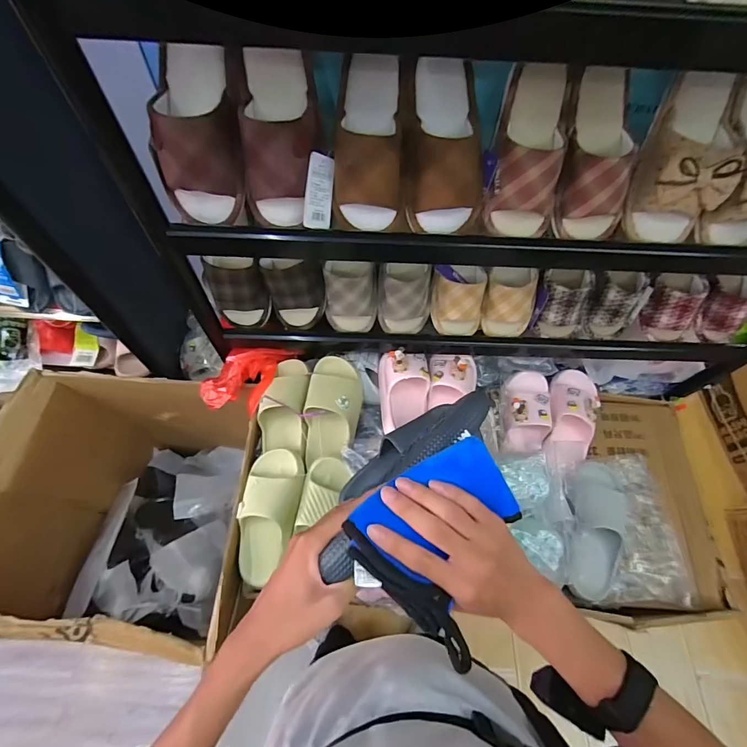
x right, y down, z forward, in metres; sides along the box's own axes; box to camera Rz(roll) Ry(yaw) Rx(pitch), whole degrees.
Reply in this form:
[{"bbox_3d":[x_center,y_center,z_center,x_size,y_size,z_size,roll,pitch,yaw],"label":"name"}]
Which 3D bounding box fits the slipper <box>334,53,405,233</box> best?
[{"bbox_3d":[-0.006,-0.305,0.534,0.093,0.072,0.210,-1,98,-4],"label":"slipper"}]

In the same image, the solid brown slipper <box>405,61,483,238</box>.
[{"bbox_3d":[0.097,-0.295,0.523,0.104,0.074,0.204,-3,102,-5],"label":"solid brown slipper"}]

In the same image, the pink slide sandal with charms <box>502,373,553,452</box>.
[{"bbox_3d":[0.330,0.084,0.888,0.104,0.081,0.177,9,63,2],"label":"pink slide sandal with charms"}]

